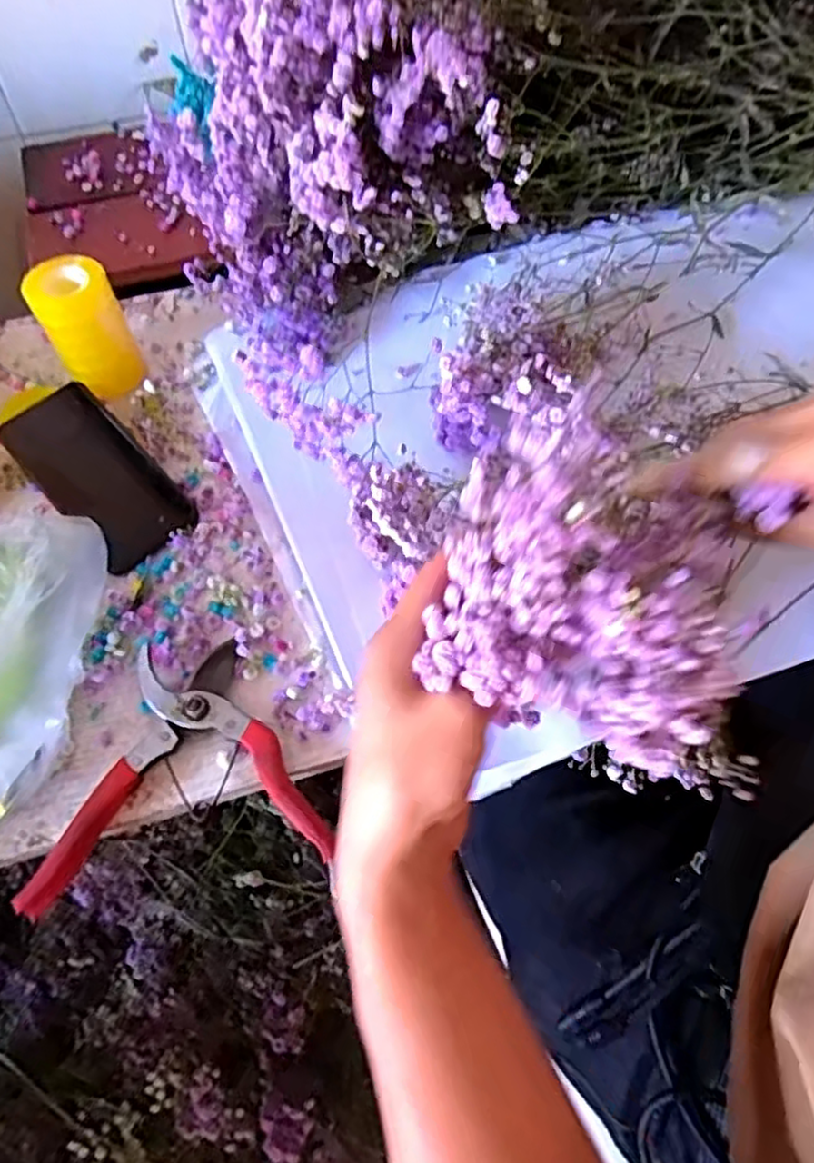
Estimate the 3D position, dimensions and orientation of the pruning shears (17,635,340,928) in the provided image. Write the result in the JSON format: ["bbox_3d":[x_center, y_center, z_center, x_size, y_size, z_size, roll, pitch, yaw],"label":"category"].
[{"bbox_3d":[-0.137,0.106,0.403,0.161,0.019,0.140,-11,60,-7],"label":"pruning shears"}]

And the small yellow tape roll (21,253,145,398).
[{"bbox_3d":[-0.253,-0.198,0.542,0.060,0.096,0.057,0,60,0],"label":"small yellow tape roll"}]

